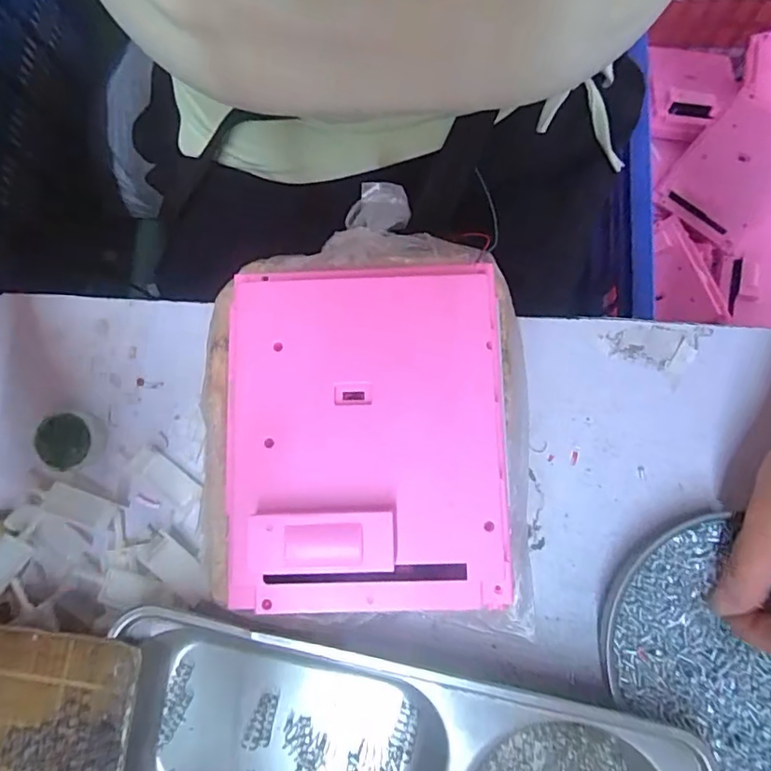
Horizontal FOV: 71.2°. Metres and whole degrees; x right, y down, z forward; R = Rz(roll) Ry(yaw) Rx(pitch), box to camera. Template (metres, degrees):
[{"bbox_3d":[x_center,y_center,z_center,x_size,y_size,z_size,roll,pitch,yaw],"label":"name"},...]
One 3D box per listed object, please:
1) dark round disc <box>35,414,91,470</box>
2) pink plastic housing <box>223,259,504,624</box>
[{"bbox_3d":[-0.175,0.032,0.299,0.029,0.016,0.029,0,80,2],"label":"dark round disc"},{"bbox_3d":[-0.009,0.020,0.243,0.123,0.024,0.153,-1,80,2],"label":"pink plastic housing"}]

